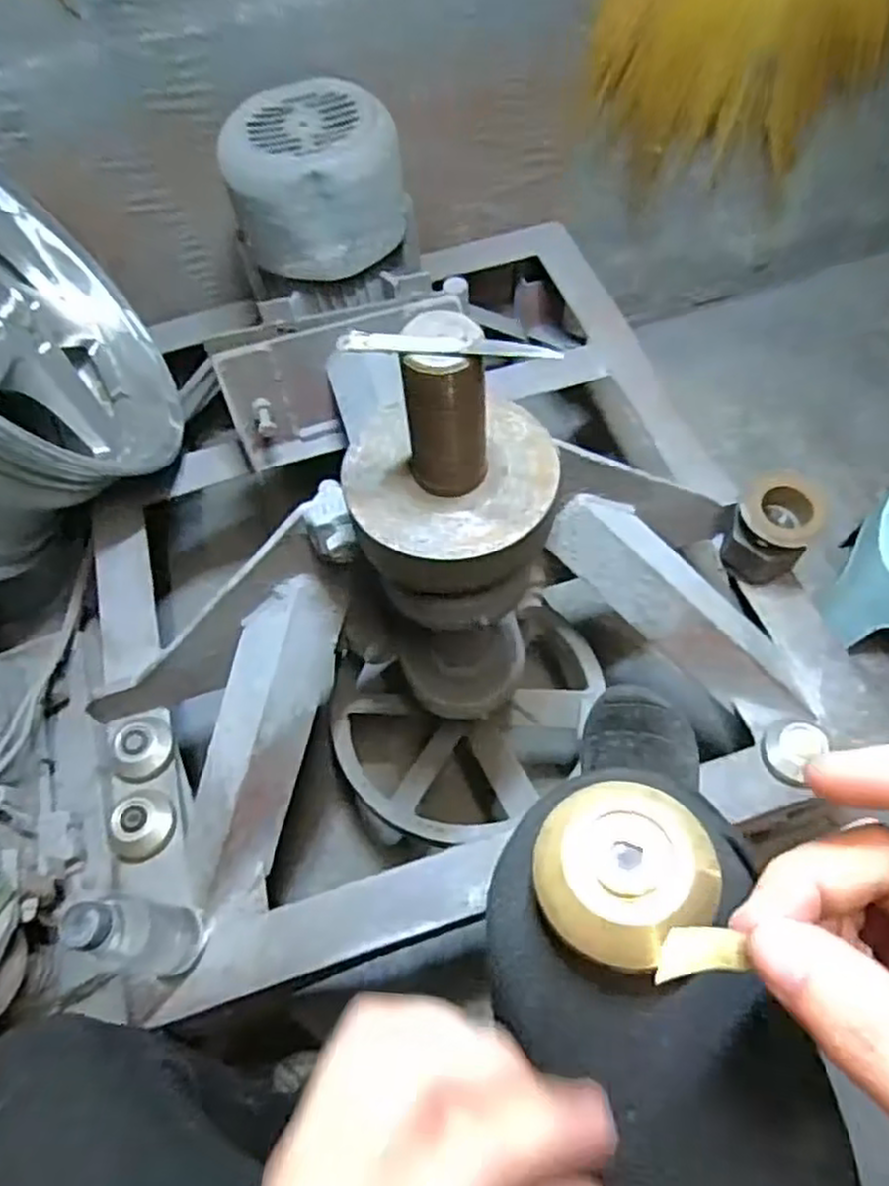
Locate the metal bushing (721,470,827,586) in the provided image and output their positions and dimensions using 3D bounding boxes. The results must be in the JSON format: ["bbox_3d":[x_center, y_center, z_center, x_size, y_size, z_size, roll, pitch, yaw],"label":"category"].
[{"bbox_3d":[0.330,-0.063,0.740,0.075,0.087,0.078,-2,60,3],"label":"metal bushing"}]

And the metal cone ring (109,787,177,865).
[{"bbox_3d":[-0.278,0.217,0.680,0.052,0.034,0.058,3,61,6],"label":"metal cone ring"}]

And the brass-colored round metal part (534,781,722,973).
[{"bbox_3d":[0.059,0.091,0.246,0.057,0.015,0.056,-2,60,3],"label":"brass-colored round metal part"}]

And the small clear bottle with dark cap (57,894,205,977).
[{"bbox_3d":[-0.233,0.259,0.555,0.042,0.175,0.054,7,61,8],"label":"small clear bottle with dark cap"}]

